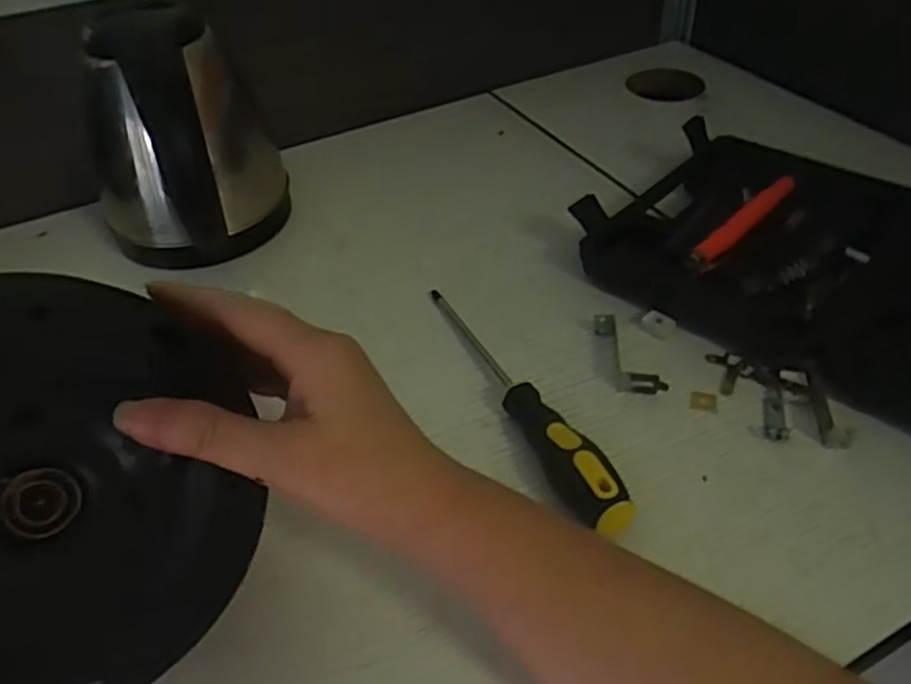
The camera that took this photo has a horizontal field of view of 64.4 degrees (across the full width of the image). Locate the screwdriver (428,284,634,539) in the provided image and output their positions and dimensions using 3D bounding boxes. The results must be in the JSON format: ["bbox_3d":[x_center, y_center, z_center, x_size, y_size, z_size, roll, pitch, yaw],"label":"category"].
[{"bbox_3d":[0.035,0.026,0.428,0.028,0.030,0.222,-19,44,-15],"label":"screwdriver"}]

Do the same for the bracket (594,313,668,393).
[{"bbox_3d":[0.100,0.009,0.448,0.026,0.015,0.067,-18,44,-14],"label":"bracket"}]

